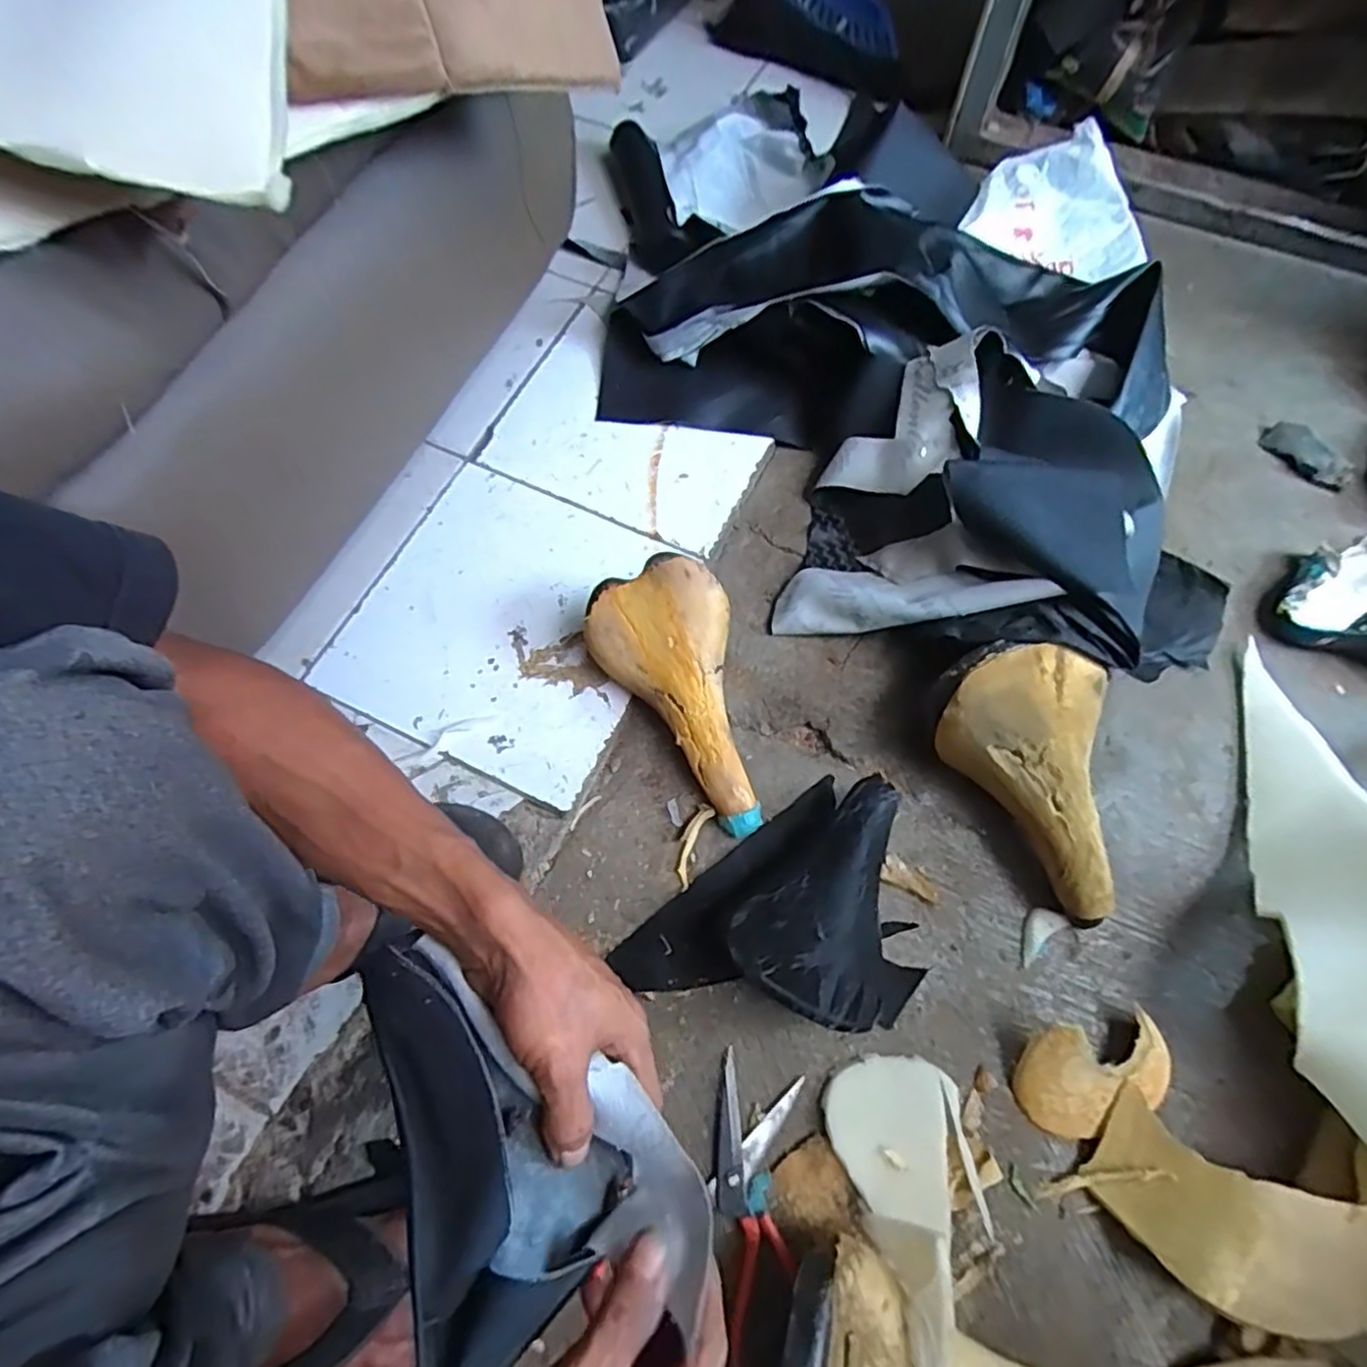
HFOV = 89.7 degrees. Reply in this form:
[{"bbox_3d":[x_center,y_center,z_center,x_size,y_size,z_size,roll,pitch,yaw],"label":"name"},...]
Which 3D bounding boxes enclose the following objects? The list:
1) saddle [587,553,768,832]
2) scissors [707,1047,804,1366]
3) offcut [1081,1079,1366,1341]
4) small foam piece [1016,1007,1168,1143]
[{"bbox_3d":[0.018,0.001,0.615,0.122,0.096,0.242,-35,71,-13],"label":"saddle"},{"bbox_3d":[0.050,0.389,0.499,0.082,0.019,0.200,6,68,3],"label":"scissors"},{"bbox_3d":[0.395,0.359,0.475,0.179,0.085,0.131,18,69,8],"label":"offcut"},{"bbox_3d":[0.316,0.297,0.522,0.122,0.049,0.081,-10,68,-3],"label":"small foam piece"}]

